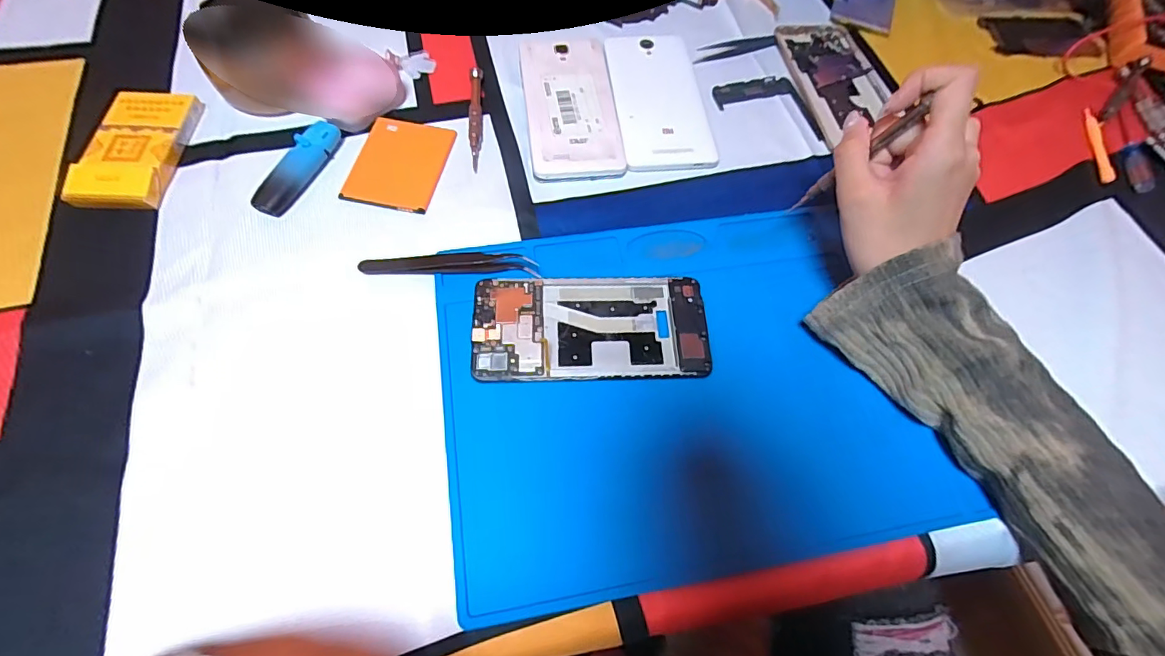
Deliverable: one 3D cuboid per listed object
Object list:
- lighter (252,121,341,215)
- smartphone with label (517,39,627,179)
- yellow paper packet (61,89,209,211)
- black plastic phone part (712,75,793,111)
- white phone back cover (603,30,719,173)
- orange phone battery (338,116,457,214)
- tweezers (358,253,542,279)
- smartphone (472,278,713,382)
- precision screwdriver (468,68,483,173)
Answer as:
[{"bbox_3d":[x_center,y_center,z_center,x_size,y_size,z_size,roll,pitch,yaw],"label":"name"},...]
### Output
[{"bbox_3d":[-0.205,-0.117,0.360,0.022,0.015,0.082,22,66,7],"label":"lighter"},{"bbox_3d":[-0.010,-0.179,0.403,0.072,0.013,0.142,-6,65,-6],"label":"smartphone with label"},{"bbox_3d":[-0.325,-0.131,0.361,0.059,0.018,0.108,0,65,-3],"label":"yellow paper packet"},{"bbox_3d":[0.148,-0.209,0.435,0.074,0.004,0.025,-17,67,-11],"label":"black plastic phone part"},{"bbox_3d":[0.063,-0.193,0.418,0.077,0.011,0.154,-5,65,-6],"label":"white phone back cover"},{"bbox_3d":[-0.137,-0.125,0.377,0.064,0.004,0.083,11,65,2],"label":"orange phone battery"},{"bbox_3d":[-0.089,-0.046,0.333,0.117,0.012,0.014,2,65,-2],"label":"tweezers"},{"bbox_3d":[0.006,-0.001,0.323,0.148,0.007,0.070,-1,65,-3],"label":"smartphone"},{"bbox_3d":[-0.085,-0.168,0.398,0.011,0.009,0.101,-3,65,-4],"label":"precision screwdriver"}]

